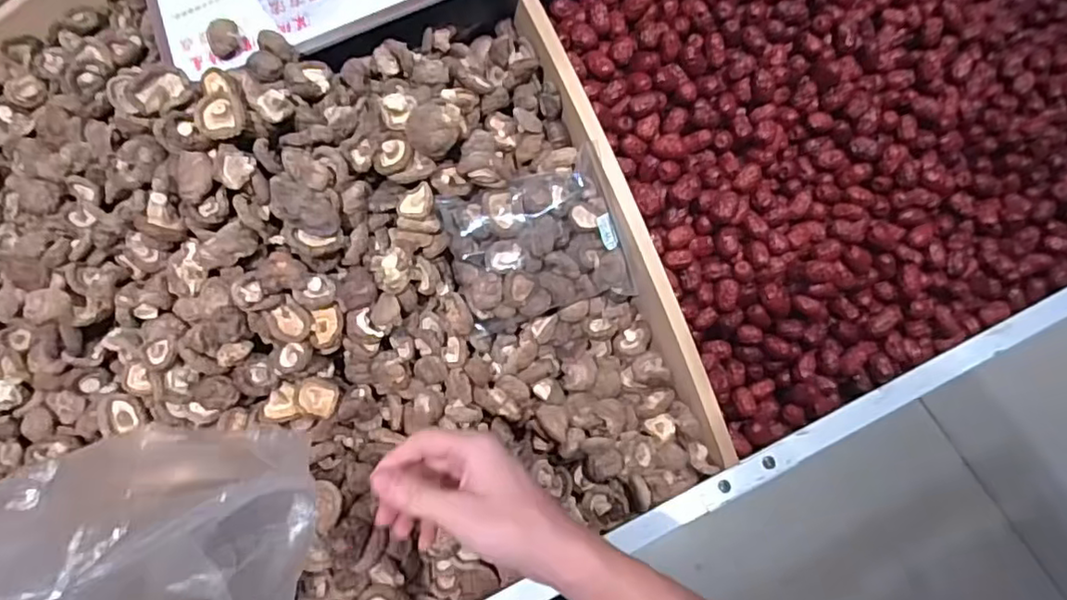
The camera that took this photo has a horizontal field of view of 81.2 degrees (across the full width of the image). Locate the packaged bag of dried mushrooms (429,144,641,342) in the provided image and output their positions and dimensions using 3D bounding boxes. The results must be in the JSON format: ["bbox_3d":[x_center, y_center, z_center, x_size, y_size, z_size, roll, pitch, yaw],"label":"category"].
[{"bbox_3d":[0.006,-0.047,0.566,0.156,0.045,0.136,-22,103,-13],"label":"packaged bag of dried mushrooms"}]

